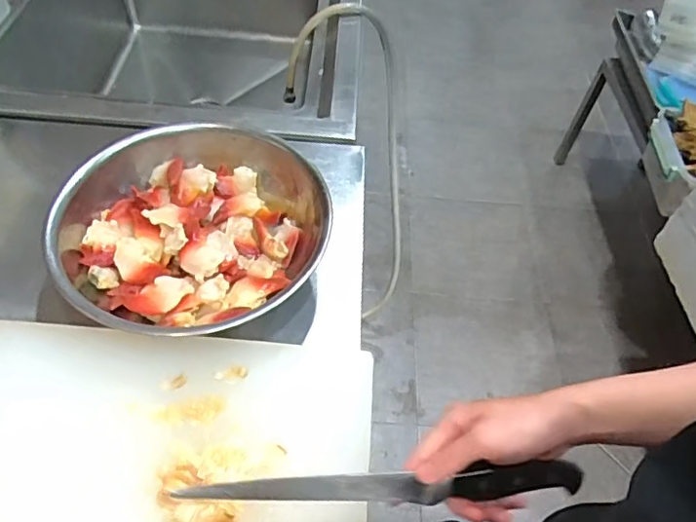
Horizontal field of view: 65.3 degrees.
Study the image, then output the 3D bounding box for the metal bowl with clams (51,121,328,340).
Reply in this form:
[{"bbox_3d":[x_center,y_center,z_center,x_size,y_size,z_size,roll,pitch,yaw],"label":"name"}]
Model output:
[{"bbox_3d":[-0.175,-0.038,0.598,0.282,0.082,0.281,39,60,22],"label":"metal bowl with clams"}]

